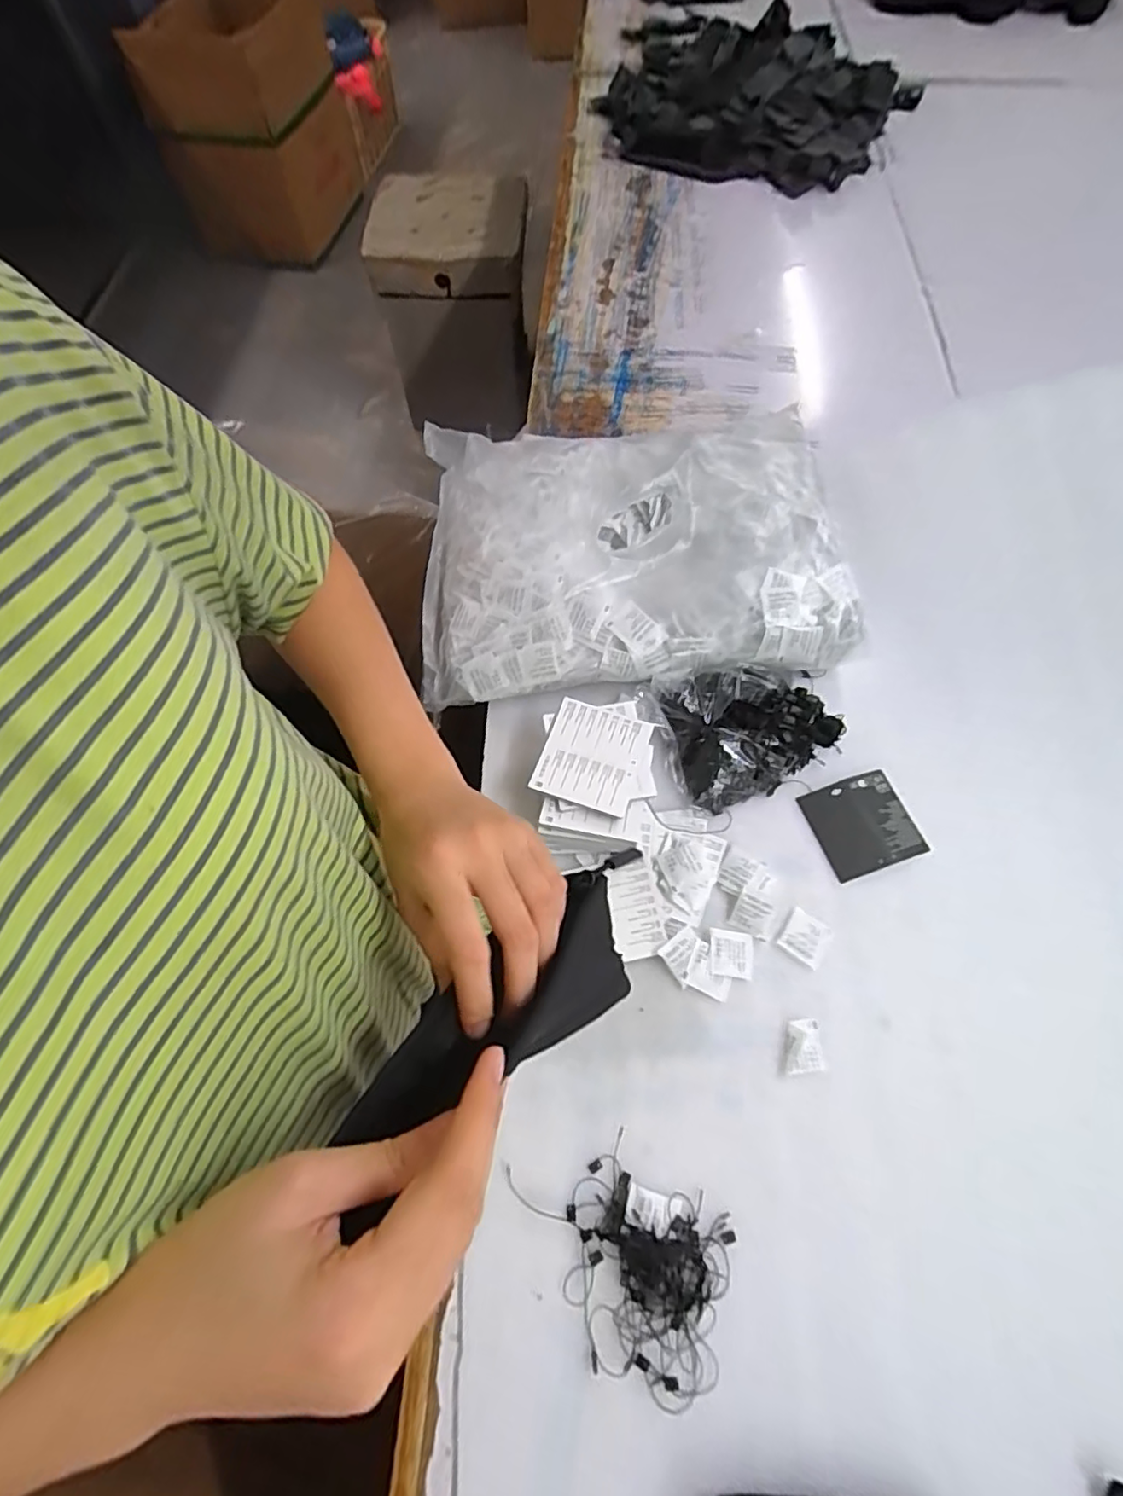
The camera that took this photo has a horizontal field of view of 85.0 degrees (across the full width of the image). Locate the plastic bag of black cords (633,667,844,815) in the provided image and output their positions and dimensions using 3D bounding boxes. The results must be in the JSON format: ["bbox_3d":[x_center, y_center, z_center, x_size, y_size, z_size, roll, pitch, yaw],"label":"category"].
[{"bbox_3d":[0.188,-0.025,0.614,0.178,0.054,0.136,-18,66,-9],"label":"plastic bag of black cords"}]

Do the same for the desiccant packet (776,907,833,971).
[{"bbox_3d":[0.219,0.170,0.550,0.038,0.004,0.041,33,68,15],"label":"desiccant packet"}]

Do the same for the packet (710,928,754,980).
[{"bbox_3d":[0.150,0.182,0.541,0.038,0.004,0.039,8,64,3],"label":"packet"}]

